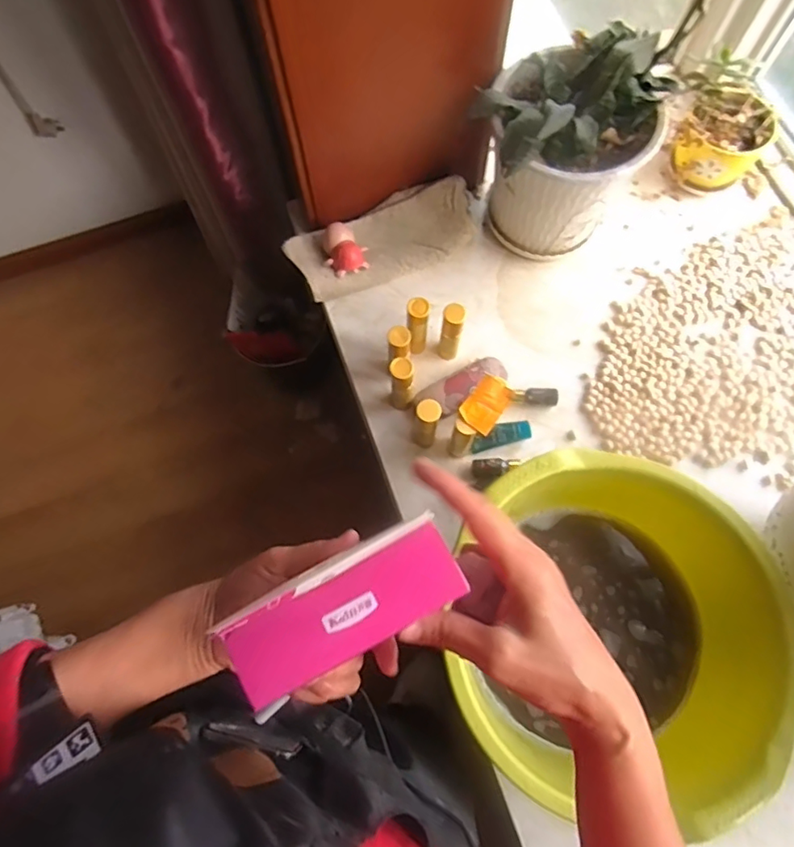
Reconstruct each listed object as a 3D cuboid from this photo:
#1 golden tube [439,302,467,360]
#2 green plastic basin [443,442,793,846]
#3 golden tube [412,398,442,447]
[{"bbox_3d":[0.081,-0.135,0.853,0.030,0.127,0.028,18,73,6],"label":"golden tube"},{"bbox_3d":[0.257,0.239,0.694,0.345,0.181,0.365,0,72,0],"label":"green plastic basin"},{"bbox_3d":[0.041,0.003,0.807,0.034,0.117,0.036,0,72,0],"label":"golden tube"}]

